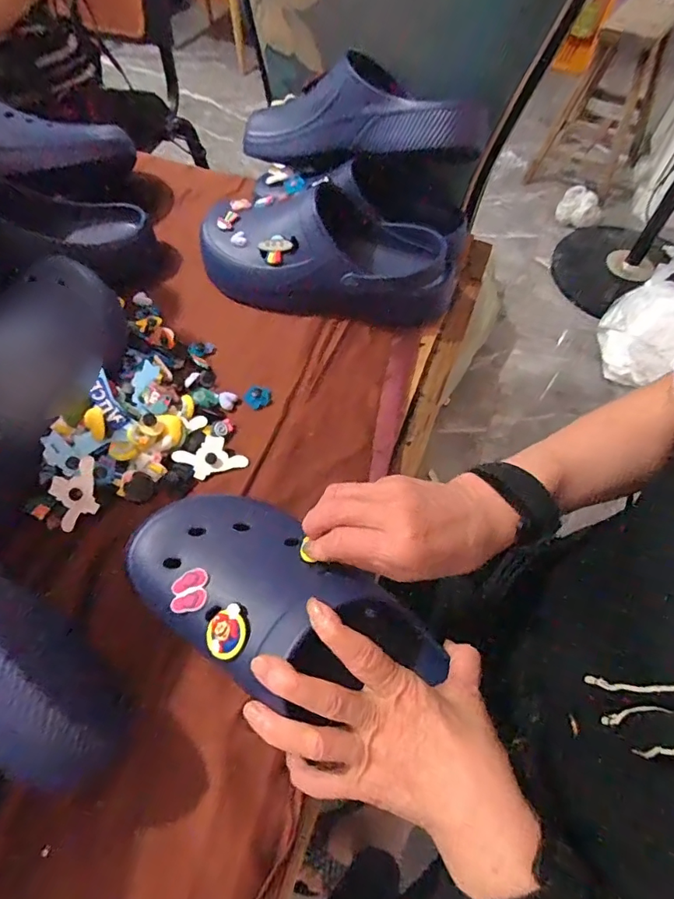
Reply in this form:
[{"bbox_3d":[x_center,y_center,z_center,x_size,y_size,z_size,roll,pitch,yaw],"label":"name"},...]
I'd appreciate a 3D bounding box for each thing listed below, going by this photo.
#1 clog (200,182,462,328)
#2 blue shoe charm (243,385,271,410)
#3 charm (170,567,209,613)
[{"bbox_3d":[-0.016,-0.212,0.530,0.288,0.093,0.108,19,62,10],"label":"clog"},{"bbox_3d":[-0.079,-0.052,0.483,0.026,0.016,0.018,-16,61,-10],"label":"blue shoe charm"},{"bbox_3d":[-0.098,0.093,0.322,0.024,0.005,0.026,-6,60,-4],"label":"charm"}]

